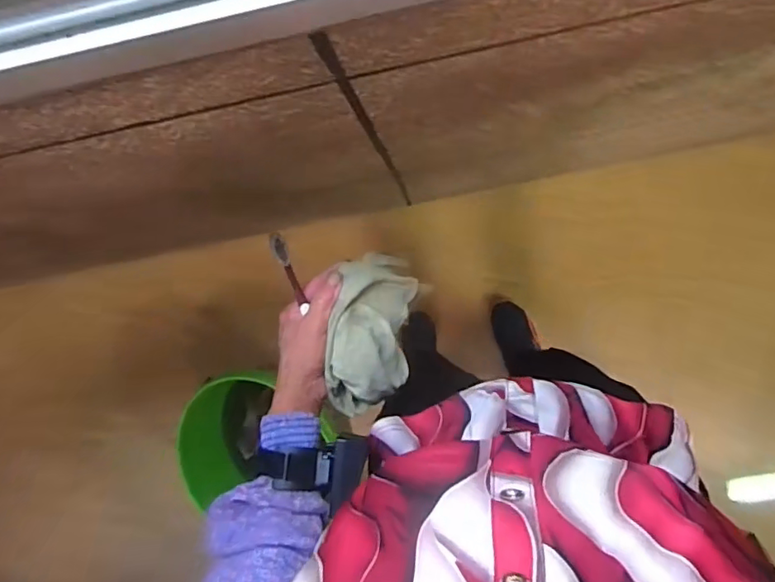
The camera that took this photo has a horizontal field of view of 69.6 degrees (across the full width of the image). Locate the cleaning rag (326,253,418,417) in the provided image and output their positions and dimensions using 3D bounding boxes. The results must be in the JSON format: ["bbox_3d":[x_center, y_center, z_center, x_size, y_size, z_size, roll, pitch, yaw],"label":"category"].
[{"bbox_3d":[-0.014,0.041,0.517,0.069,0.068,0.146,6,91,2],"label":"cleaning rag"}]

